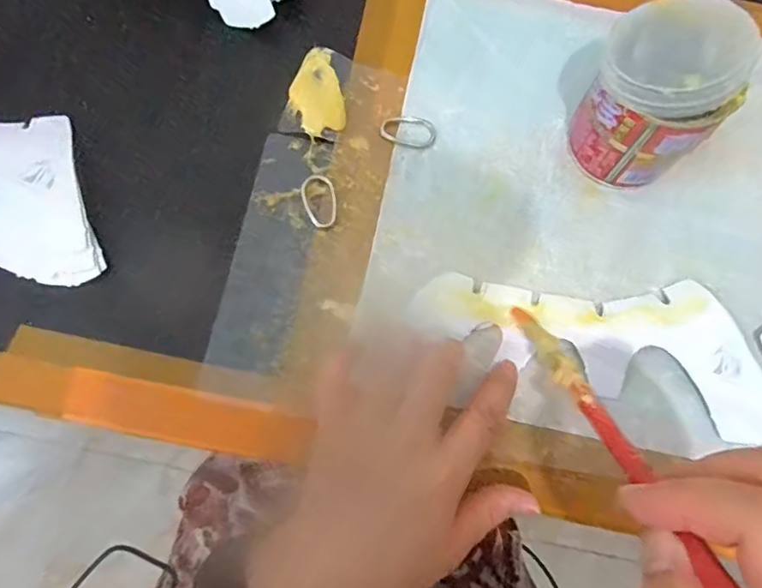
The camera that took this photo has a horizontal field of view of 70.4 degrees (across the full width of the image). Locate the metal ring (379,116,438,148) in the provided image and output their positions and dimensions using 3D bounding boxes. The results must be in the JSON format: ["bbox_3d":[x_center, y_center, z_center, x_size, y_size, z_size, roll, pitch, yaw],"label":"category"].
[{"bbox_3d":[0.017,-0.100,0.330,0.035,0.004,0.021,5,77,0],"label":"metal ring"}]

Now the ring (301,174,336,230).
[{"bbox_3d":[-0.036,-0.056,0.320,0.019,0.004,0.034,-10,78,-4],"label":"ring"}]

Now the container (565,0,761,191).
[{"bbox_3d":[0.144,-0.104,0.287,0.068,0.092,0.061,39,79,7],"label":"container"}]

